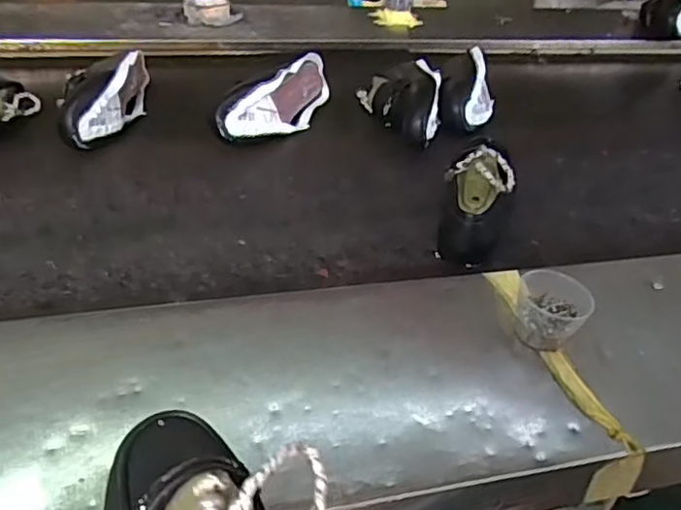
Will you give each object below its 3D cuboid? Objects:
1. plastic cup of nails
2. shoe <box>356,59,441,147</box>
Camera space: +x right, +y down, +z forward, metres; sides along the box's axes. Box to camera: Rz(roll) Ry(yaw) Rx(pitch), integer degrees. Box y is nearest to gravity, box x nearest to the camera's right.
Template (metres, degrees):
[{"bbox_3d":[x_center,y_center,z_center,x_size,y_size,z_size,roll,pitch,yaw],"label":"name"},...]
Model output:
[{"bbox_3d":[0.183,0.049,0.553,0.060,0.052,0.055,4,38,-3],"label":"plastic cup of nails"},{"bbox_3d":[0.088,-0.240,0.954,0.115,0.069,0.226,8,38,1],"label":"shoe"}]

